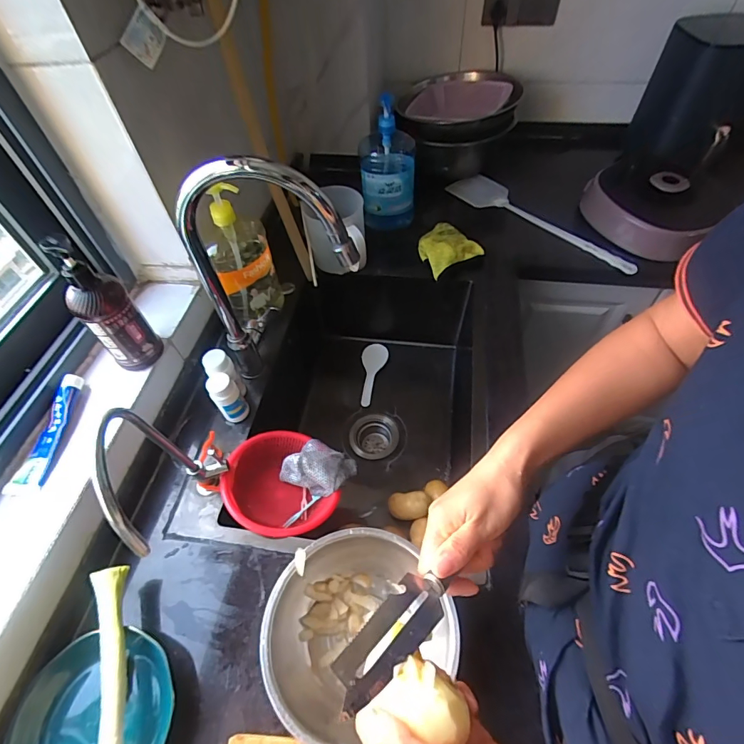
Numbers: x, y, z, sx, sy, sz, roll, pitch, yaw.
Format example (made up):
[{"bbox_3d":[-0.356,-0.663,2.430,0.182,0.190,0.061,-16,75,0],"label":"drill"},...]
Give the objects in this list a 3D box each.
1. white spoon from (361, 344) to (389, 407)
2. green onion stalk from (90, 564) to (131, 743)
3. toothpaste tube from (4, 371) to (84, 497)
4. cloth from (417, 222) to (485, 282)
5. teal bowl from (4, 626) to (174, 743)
[{"bbox_3d":[0.003,0.000,0.945,0.058,0.012,0.163,3,54,5],"label":"white spoon"},{"bbox_3d":[-0.281,0.346,0.434,0.033,0.030,0.260,-14,54,-7],"label":"green onion stalk"},{"bbox_3d":[-0.446,0.080,0.566,0.041,0.024,0.169,-4,54,0],"label":"toothpaste tube"},{"bbox_3d":[0.146,-0.263,0.868,0.122,0.028,0.125,-27,57,-16],"label":"cloth"},{"bbox_3d":[-0.297,0.375,0.441,0.144,0.045,0.161,-9,54,-3],"label":"teal bowl"}]

